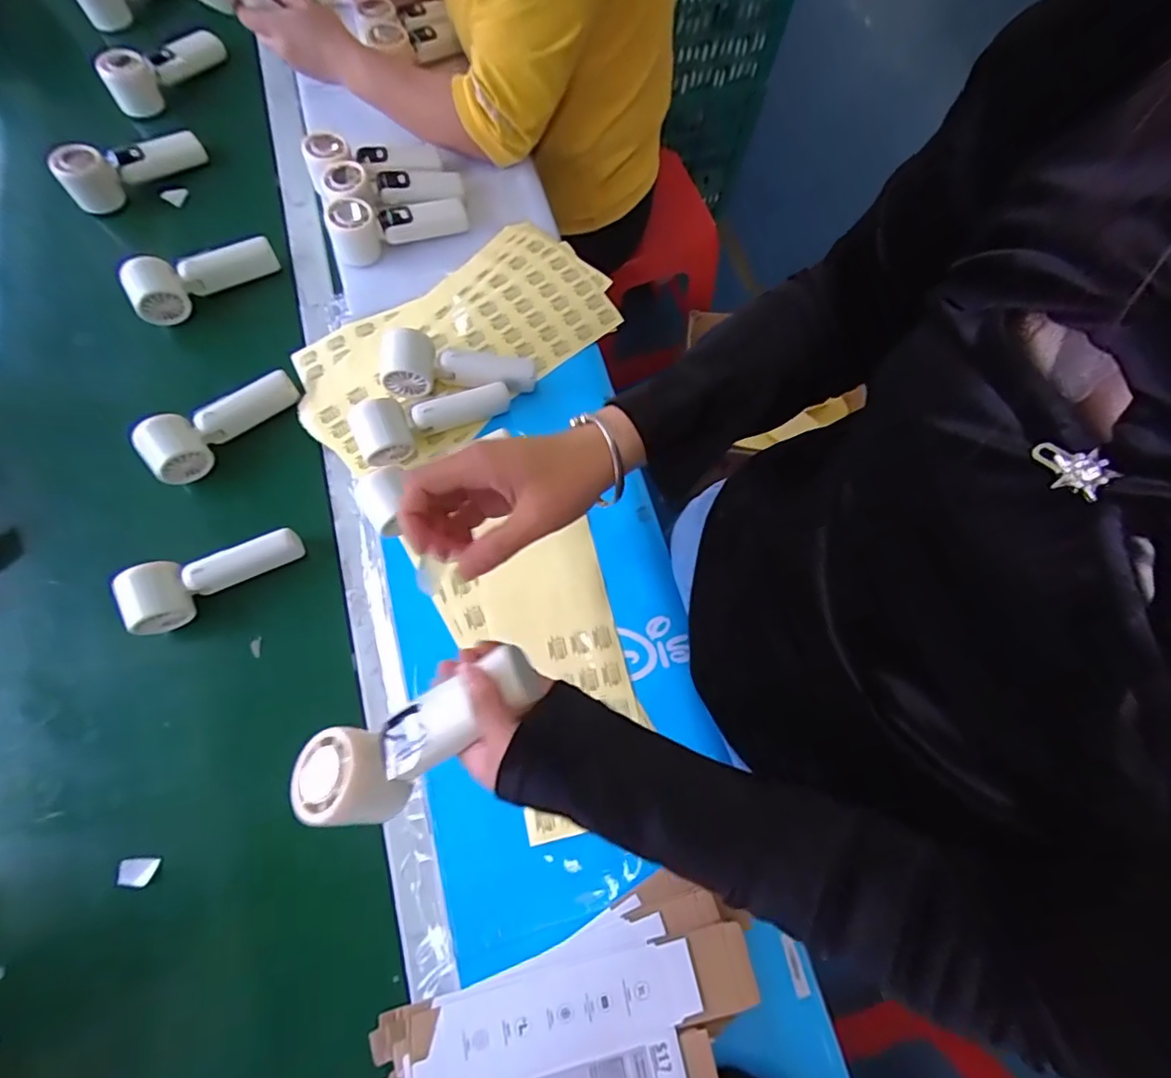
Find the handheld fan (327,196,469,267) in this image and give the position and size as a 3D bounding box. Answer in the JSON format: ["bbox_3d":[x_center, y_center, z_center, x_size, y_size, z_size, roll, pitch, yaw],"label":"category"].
[{"bbox_3d":[-0.229,-0.387,0.705,0.167,0.053,0.053,-24,73,-21],"label":"handheld fan"}]

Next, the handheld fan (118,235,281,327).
[{"bbox_3d":[-0.452,-0.314,0.675,0.163,0.051,0.043,-27,75,-7],"label":"handheld fan"}]

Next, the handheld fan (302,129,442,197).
[{"bbox_3d":[-0.266,-0.474,0.724,0.163,0.053,0.066,-14,72,-19],"label":"handheld fan"}]

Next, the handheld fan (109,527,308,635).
[{"bbox_3d":[-0.371,0.031,0.568,0.161,0.051,0.051,-29,76,-8],"label":"handheld fan"}]

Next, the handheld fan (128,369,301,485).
[{"bbox_3d":[-0.394,-0.128,0.621,0.166,0.056,0.050,-39,77,-10],"label":"handheld fan"}]

